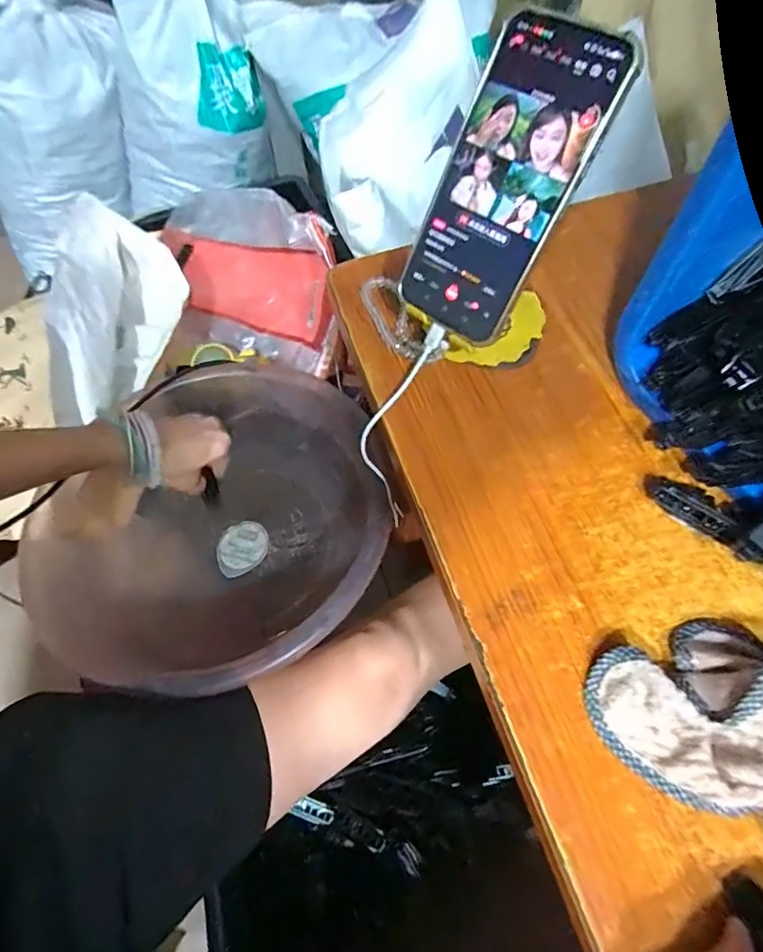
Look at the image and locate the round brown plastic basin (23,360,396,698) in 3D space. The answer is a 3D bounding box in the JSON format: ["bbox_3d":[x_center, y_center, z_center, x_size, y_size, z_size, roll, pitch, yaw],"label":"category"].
[{"bbox_3d":[-0.180,0.044,0.560,0.361,0.138,0.359,-1,63,1],"label":"round brown plastic basin"}]

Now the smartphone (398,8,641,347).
[{"bbox_3d":[0.073,-0.172,0.308,0.081,0.170,0.008,37,30,19],"label":"smartphone"}]

